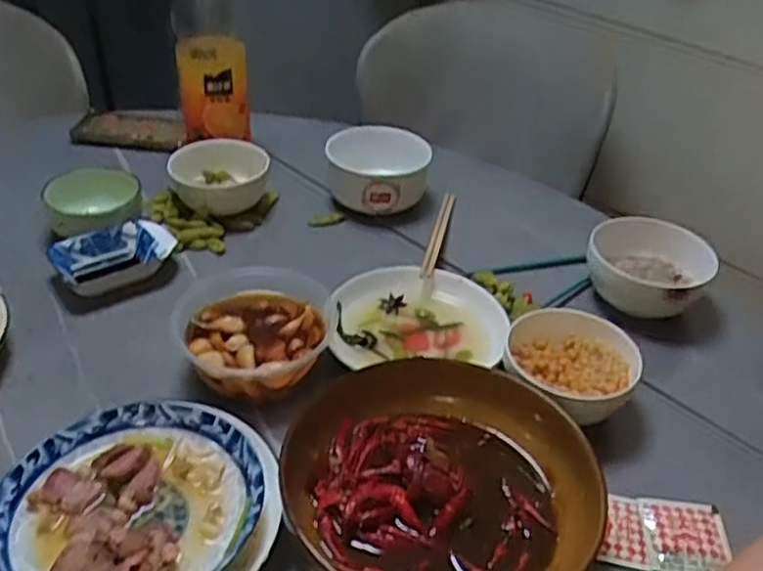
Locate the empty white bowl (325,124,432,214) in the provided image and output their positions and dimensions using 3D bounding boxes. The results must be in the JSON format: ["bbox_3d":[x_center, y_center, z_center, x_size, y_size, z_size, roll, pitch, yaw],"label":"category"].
[{"bbox_3d":[-0.007,-0.146,0.931,0.125,0.068,0.124,4,35,-3],"label":"empty white bowl"}]

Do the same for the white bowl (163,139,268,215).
[{"bbox_3d":[-0.194,-0.127,0.887,0.115,0.061,0.115,4,35,-3],"label":"white bowl"}]

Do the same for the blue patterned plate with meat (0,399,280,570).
[{"bbox_3d":[-0.173,0.160,0.529,0.186,0.040,0.177,4,35,-3],"label":"blue patterned plate with meat"}]

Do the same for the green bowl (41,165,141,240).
[{"bbox_3d":[-0.325,-0.090,0.842,0.104,0.056,0.085,-9,38,-19],"label":"green bowl"}]

